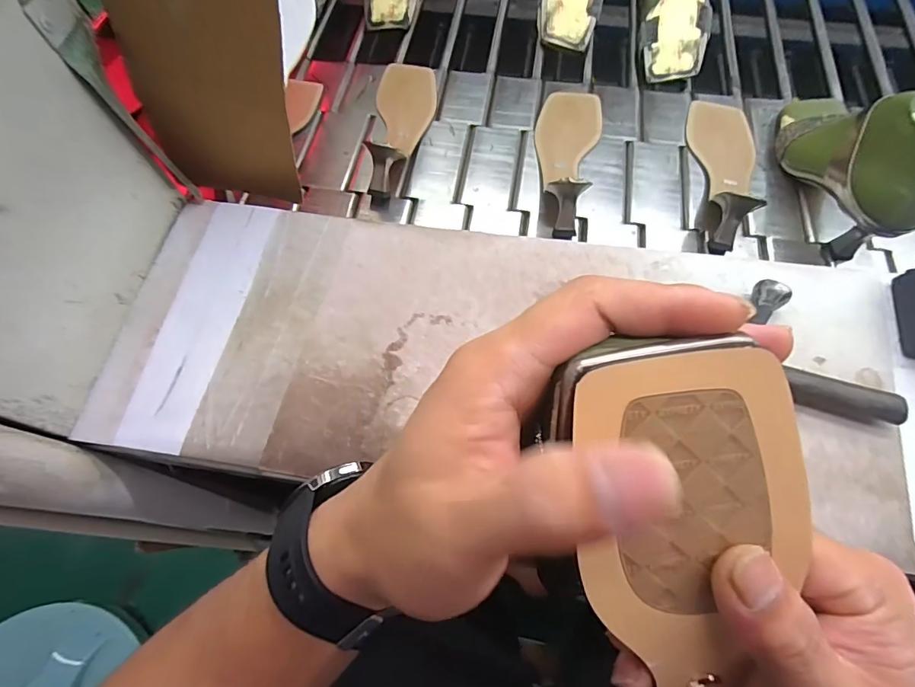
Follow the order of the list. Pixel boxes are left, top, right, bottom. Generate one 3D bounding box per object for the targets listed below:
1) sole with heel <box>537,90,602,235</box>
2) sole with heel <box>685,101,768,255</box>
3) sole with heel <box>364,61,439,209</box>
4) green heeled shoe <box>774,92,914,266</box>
[{"bbox_3d":[0.125,-0.228,0.526,0.071,0.058,0.227,11,66,5],"label":"sole with heel"},{"bbox_3d":[0.299,-0.206,0.519,0.078,0.050,0.232,16,66,7],"label":"sole with heel"},{"bbox_3d":[-0.066,-0.272,0.557,0.080,0.051,0.234,-2,65,-1],"label":"sole with heel"},{"bbox_3d":[0.414,-0.197,0.472,0.080,0.136,0.222,5,63,-10],"label":"green heeled shoe"}]

